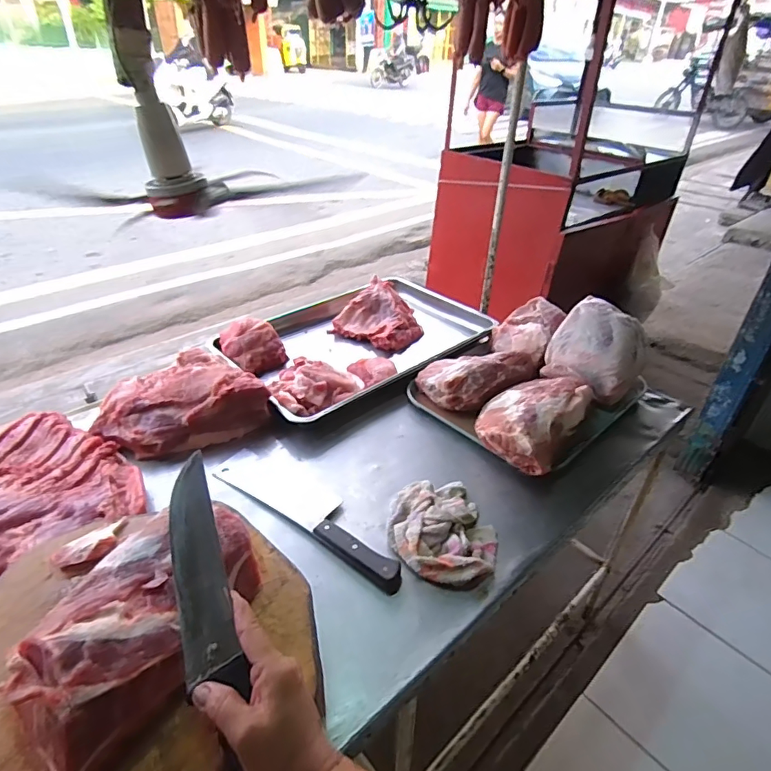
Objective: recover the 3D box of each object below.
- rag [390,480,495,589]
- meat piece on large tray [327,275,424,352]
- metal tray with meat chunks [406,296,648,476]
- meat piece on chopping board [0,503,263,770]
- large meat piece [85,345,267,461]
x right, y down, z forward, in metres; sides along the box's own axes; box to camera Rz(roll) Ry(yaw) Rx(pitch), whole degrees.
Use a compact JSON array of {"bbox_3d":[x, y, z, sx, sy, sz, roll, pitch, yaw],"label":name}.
[{"bbox_3d":[0.083,0.198,0.697,0.157,0.037,0.175,10,35,9],"label":"rag"},{"bbox_3d":[-0.005,-0.173,1.184,0.191,0.078,0.187,26,41,29],"label":"meat piece on large tray"},{"bbox_3d":[0.281,-0.035,0.944,0.423,0.149,0.324,-26,44,-36],"label":"metal tray with meat chunks"},{"bbox_3d":[-0.232,0.222,0.439,0.132,0.086,0.212,16,37,18],"label":"meat piece on chopping board"},{"bbox_3d":[-0.376,0.028,0.877,0.268,0.080,0.211,-21,42,-31],"label":"large meat piece"}]

